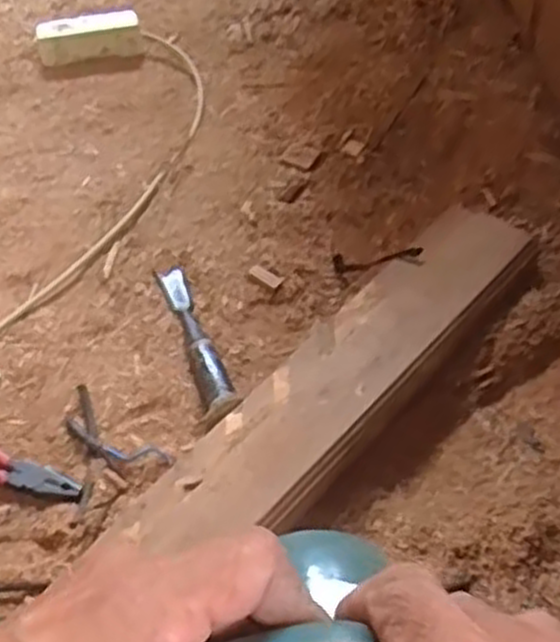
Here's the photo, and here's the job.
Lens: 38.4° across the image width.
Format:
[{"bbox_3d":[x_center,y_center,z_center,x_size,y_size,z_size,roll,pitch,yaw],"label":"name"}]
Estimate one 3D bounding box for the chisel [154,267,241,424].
[{"bbox_3d":[-0.093,0.016,0.877,0.034,0.034,0.233,-18,52,-10],"label":"chisel"}]

